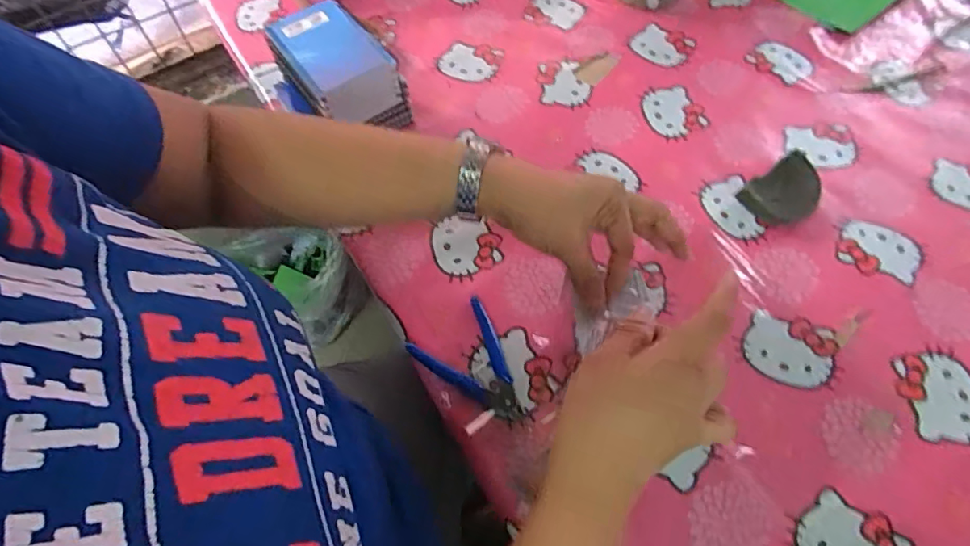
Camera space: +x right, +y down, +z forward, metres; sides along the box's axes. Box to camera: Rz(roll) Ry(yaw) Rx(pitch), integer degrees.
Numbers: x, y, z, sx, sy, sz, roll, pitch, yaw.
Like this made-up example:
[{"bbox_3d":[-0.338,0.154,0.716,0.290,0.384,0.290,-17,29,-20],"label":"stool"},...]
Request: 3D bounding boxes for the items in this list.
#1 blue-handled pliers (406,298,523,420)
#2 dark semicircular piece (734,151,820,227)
[{"bbox_3d":[-0.009,0.088,0.496,0.082,0.007,0.114,-32,64,-16],"label":"blue-handled pliers"},{"bbox_3d":[0.323,-0.088,0.571,0.080,0.028,0.065,-39,66,-19],"label":"dark semicircular piece"}]

